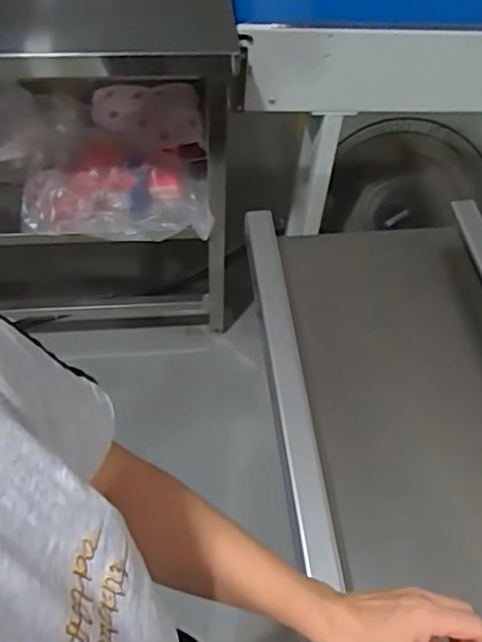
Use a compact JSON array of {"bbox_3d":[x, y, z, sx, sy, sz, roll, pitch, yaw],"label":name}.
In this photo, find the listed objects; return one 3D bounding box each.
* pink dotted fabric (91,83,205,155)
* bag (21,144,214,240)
[{"bbox_3d":[-0.228,-0.499,1.498,0.262,0.080,0.198,-10,54,-10],"label":"pink dotted fabric"},{"bbox_3d":[-0.280,-0.305,1.395,0.410,0.114,0.246,-4,53,-6],"label":"bag"}]

